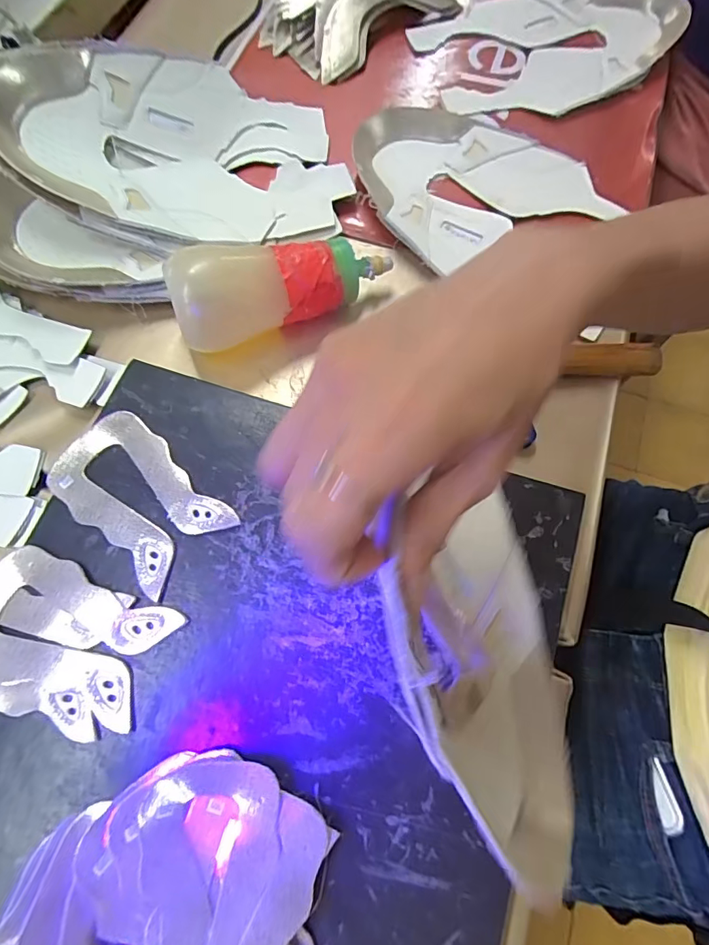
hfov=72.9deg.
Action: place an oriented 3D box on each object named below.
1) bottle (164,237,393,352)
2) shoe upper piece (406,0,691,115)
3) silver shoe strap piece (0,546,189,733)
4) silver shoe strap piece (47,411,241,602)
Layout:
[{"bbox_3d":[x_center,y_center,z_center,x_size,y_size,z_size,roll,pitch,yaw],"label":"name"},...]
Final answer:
[{"bbox_3d":[-0.048,-0.127,0.336,0.148,0.051,0.053,-16,71,-6],"label":"bottle"},{"bbox_3d":[0.193,-0.431,0.469,0.259,0.020,0.178,-28,71,-11],"label":"shoe upper piece"},{"bbox_3d":[-0.158,0.087,0.262,0.109,0.005,0.066,20,71,6],"label":"silver shoe strap piece"},{"bbox_3d":[-0.131,0.013,0.289,0.108,0.004,0.064,41,75,13],"label":"silver shoe strap piece"}]

